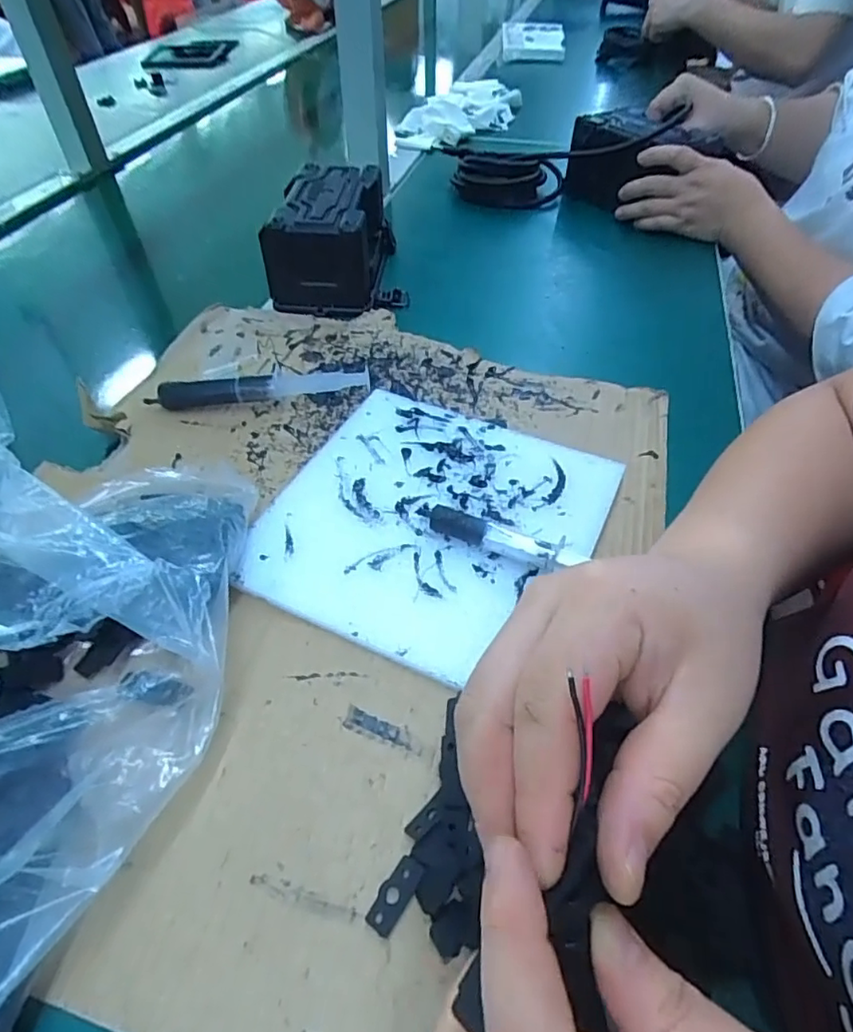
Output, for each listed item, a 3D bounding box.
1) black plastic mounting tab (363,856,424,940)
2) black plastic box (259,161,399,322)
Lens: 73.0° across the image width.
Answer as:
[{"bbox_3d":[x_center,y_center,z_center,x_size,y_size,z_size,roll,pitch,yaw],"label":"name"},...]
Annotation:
[{"bbox_3d":[-0.014,0.162,0.247,0.012,0.007,0.029,28,55,23],"label":"black plastic mounting tab"},{"bbox_3d":[-0.097,-0.281,0.582,0.104,0.080,0.157,4,49,4],"label":"black plastic box"}]

